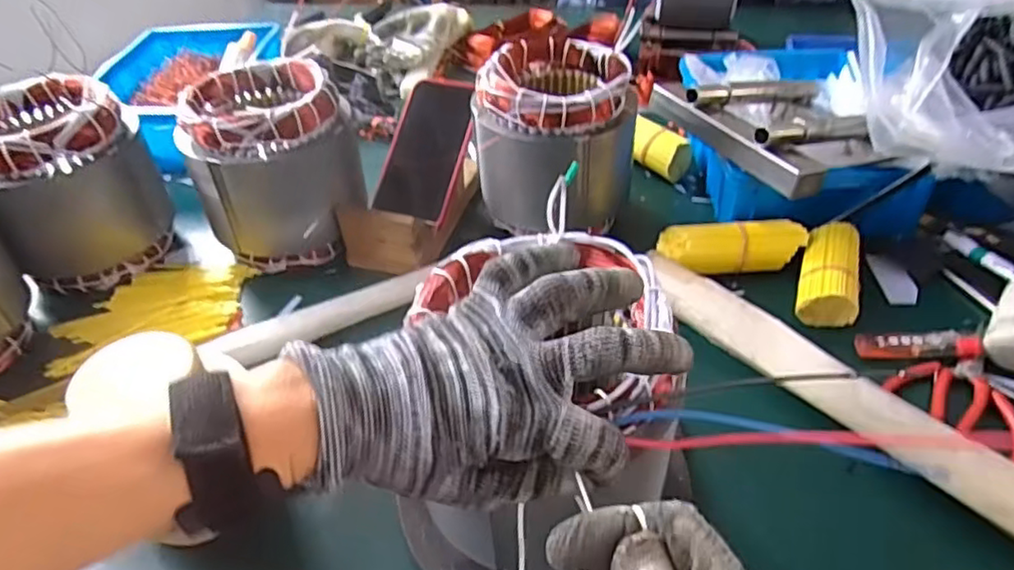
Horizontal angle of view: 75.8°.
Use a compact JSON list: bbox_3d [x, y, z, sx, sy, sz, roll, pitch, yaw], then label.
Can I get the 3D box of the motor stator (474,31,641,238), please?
[{"bbox_3d":[0.050,-0.146,0.643,0.142,0.141,0.142,8,42,13],"label":"motor stator"}]

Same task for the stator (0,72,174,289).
[{"bbox_3d":[-0.426,-0.101,0.633,0.145,0.157,0.139,-33,49,-30],"label":"stator"}]

